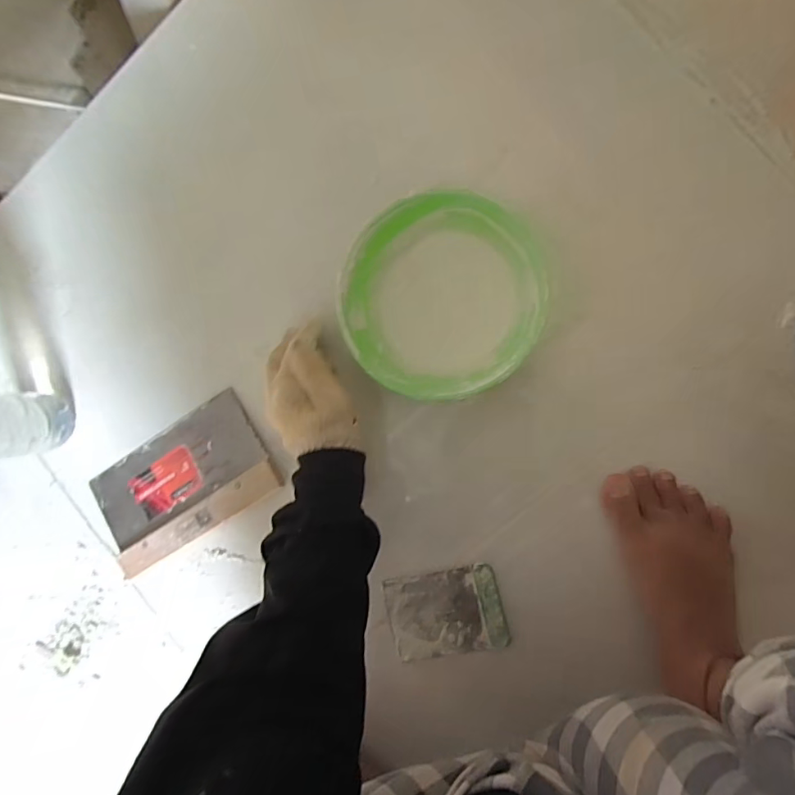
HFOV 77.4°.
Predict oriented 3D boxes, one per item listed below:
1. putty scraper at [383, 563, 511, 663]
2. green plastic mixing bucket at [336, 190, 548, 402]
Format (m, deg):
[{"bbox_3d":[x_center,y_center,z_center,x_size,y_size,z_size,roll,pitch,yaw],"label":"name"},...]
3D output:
[{"bbox_3d":[0.047,0.208,0.479,0.108,0.005,0.080,-14,89,11],"label":"putty scraper"},{"bbox_3d":[0.038,-0.089,0.440,0.163,0.075,0.171,1,95,8],"label":"green plastic mixing bucket"}]

